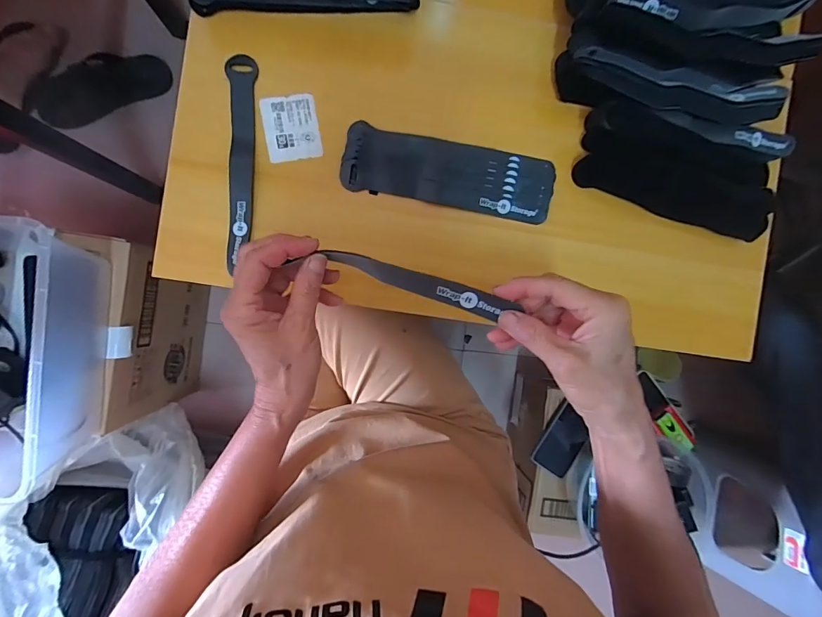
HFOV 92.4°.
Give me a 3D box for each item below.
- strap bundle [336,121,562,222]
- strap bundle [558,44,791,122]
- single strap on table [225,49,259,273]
[{"bbox_3d":[0.038,-0.127,0.373,0.198,0.005,0.061,9,90,-5],"label":"strap bundle"},{"bbox_3d":[0.235,-0.198,0.366,0.198,0.037,0.034,11,90,-5],"label":"strap bundle"},{"bbox_3d":[-0.153,-0.131,0.353,0.024,0.011,0.185,2,91,-5],"label":"single strap on table"}]

